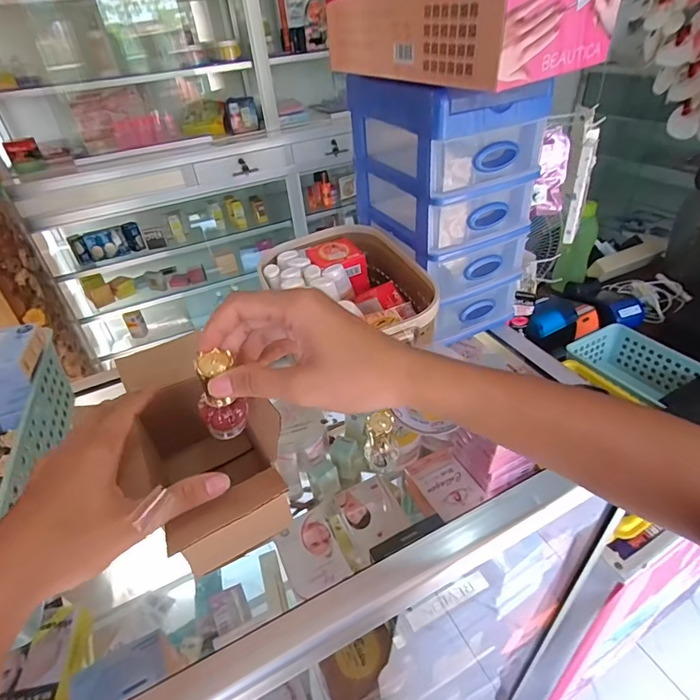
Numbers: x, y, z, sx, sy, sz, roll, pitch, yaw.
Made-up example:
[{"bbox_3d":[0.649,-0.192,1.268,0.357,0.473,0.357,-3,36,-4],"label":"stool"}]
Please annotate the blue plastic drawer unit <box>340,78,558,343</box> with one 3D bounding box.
[{"bbox_3d":[0.101,-0.169,0.502,0.127,0.251,0.173,-22,40,-19],"label":"blue plastic drawer unit"}]

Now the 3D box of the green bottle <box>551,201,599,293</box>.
[{"bbox_3d":[0.505,-0.223,0.965,0.052,0.192,0.056,-13,33,-43],"label":"green bottle"}]

